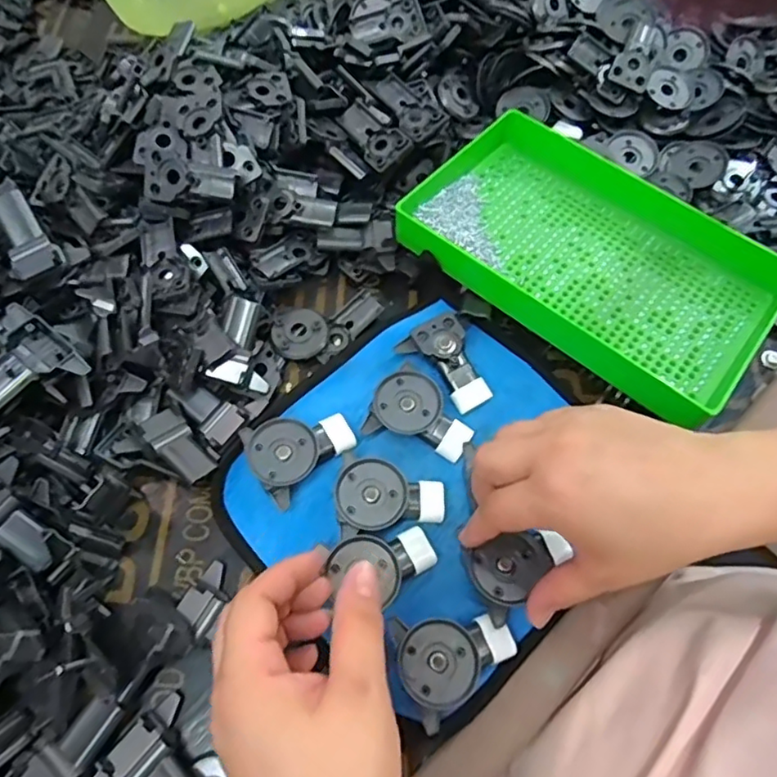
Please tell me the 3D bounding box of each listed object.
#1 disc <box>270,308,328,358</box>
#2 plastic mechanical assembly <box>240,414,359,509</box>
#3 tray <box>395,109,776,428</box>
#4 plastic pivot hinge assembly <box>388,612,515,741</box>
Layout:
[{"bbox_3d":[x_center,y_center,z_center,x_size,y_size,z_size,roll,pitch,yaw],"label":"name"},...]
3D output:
[{"bbox_3d":[-0.064,-0.041,0.421,0.038,0.006,0.039,0,66,0],"label":"disc"},{"bbox_3d":[-0.057,0.034,0.375,0.064,0.024,0.053,-37,71,-16],"label":"plastic mechanical assembly"},{"bbox_3d":[0.143,-0.097,0.421,0.257,0.036,0.166,37,71,15],"label":"tray"},{"bbox_3d":[0.035,0.143,0.325,0.063,0.025,0.053,-29,69,-13],"label":"plastic pivot hinge assembly"}]

